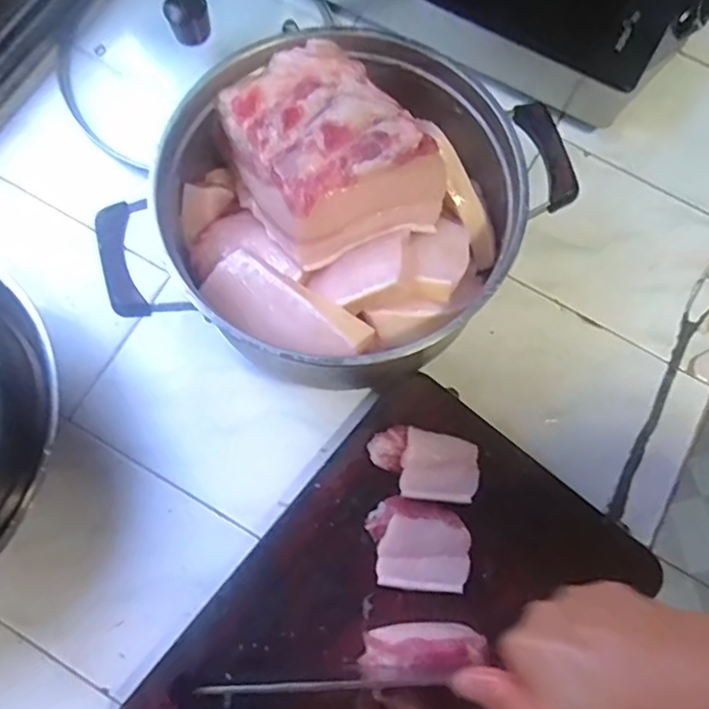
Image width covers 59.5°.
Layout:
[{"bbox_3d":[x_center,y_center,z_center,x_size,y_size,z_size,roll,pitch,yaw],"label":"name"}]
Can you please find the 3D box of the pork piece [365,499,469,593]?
[{"bbox_3d":[0.047,0.140,0.459,0.073,0.024,0.061,7,75,1],"label":"pork piece"}]

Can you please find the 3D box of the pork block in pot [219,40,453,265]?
[{"bbox_3d":[-0.022,-0.143,0.441,0.121,0.061,0.149,-31,63,-5],"label":"pork block in pot"}]

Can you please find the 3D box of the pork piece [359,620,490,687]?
[{"bbox_3d":[0.045,0.199,0.422,0.081,0.061,0.029,-5,75,-3],"label":"pork piece"}]

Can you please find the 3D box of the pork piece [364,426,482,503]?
[{"bbox_3d":[0.052,0.084,0.470,0.081,0.033,0.050,12,75,2],"label":"pork piece"}]

